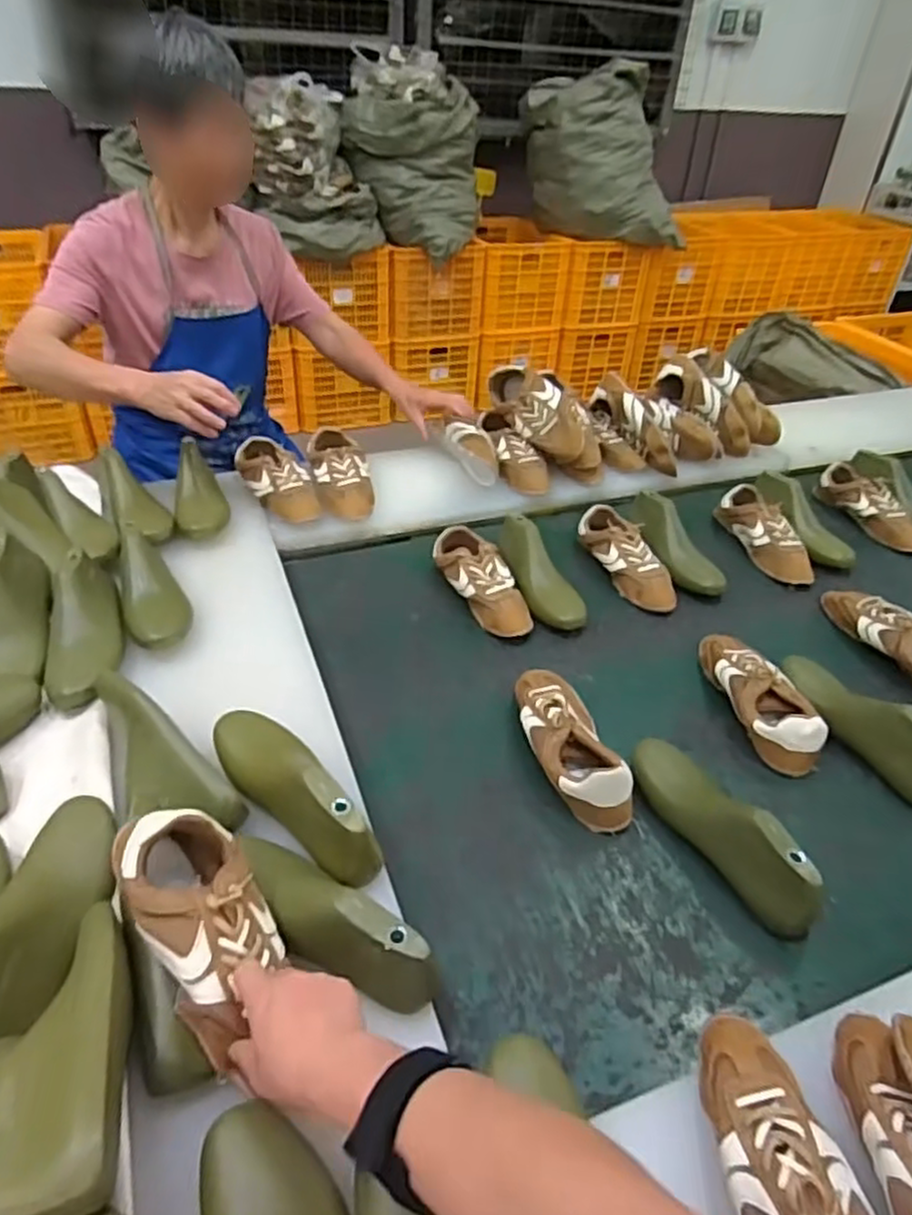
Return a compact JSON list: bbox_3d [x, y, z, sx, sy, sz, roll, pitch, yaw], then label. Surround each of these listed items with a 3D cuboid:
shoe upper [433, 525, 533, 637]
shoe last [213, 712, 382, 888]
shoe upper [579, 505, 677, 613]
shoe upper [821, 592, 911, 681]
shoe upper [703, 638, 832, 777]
[{"bbox_3d":[0.043,-0.041,1.065,0.086,0.057,0.228,-19,44,-24],"label":"shoe upper"},{"bbox_3d":[-0.158,0.172,0.700,0.075,0.093,0.235,-29,40,-33],"label":"shoe last"},{"bbox_3d":[0.268,-0.081,1.124,0.068,0.062,0.215,-12,42,-17],"label":"shoe upper"},{"bbox_3d":[0.624,0.040,1.014,0.090,0.066,0.235,-9,41,-14],"label":"shoe upper"},{"bbox_3d":[0.372,0.103,0.903,0.074,0.070,0.228,-5,40,-9],"label":"shoe upper"}]

